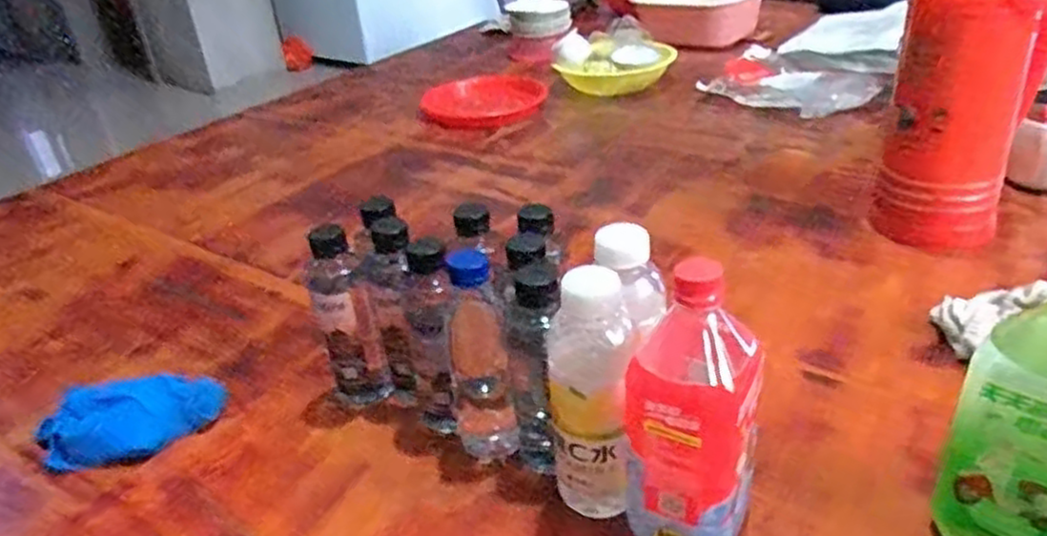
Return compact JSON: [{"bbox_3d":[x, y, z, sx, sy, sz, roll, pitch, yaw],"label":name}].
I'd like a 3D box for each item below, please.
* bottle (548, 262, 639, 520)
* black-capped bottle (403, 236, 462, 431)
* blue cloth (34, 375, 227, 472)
[{"bbox_3d":[0.050,0.097,0.529,0.060,0.195,0.052,-5,31,5],"label":"bottle"},{"bbox_3d":[-0.078,0.060,0.646,0.048,0.170,0.064,-12,31,-8],"label":"black-capped bottle"},{"bbox_3d":[-0.376,0.141,0.710,0.168,0.039,0.088,-12,31,-7],"label":"blue cloth"}]

